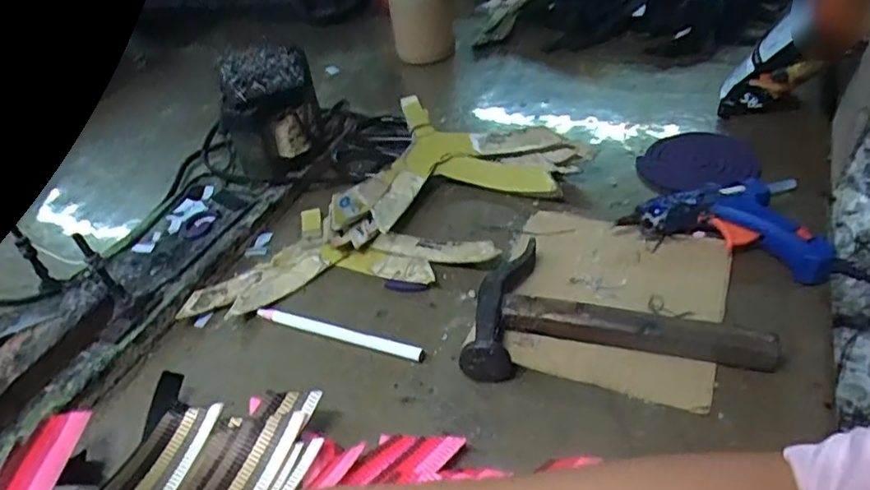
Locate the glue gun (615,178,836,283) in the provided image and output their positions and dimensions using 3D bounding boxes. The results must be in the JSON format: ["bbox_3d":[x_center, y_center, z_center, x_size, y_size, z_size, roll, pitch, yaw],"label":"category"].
[{"bbox_3d":[0.226,-0.027,0.462,0.134,0.027,0.094,16,46,28],"label":"glue gun"}]

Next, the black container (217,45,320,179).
[{"bbox_3d":[-0.150,-0.118,0.571,0.068,0.116,0.087,1,41,13],"label":"black container"}]

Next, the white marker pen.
[{"bbox_3d":[-0.070,0.062,0.440,0.137,0.009,0.011,11,44,23],"label":"white marker pen"}]

